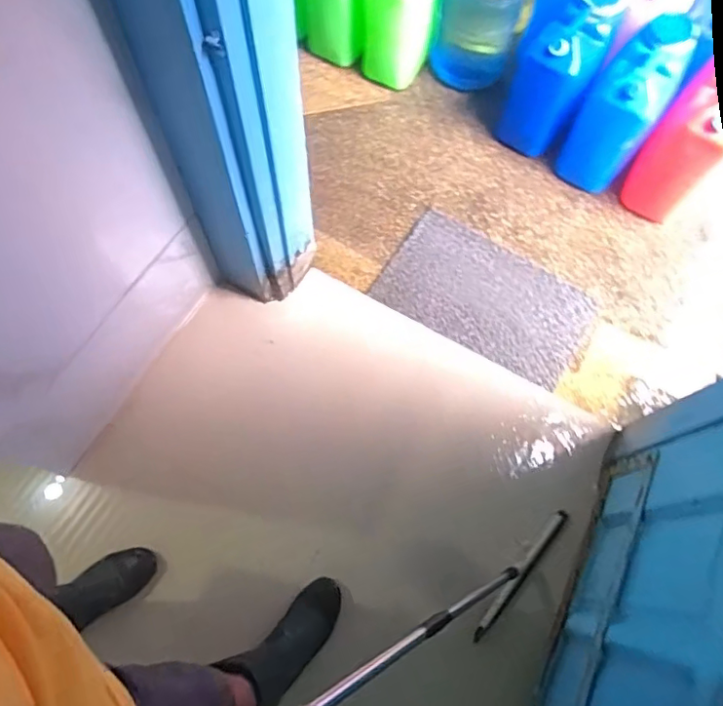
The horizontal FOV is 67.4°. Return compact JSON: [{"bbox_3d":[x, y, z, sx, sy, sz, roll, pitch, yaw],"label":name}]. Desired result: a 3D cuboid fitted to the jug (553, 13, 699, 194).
[{"bbox_3d":[0.773,-0.713,1.607,0.189,0.412,0.305,37,73,11],"label":"jug"}]

